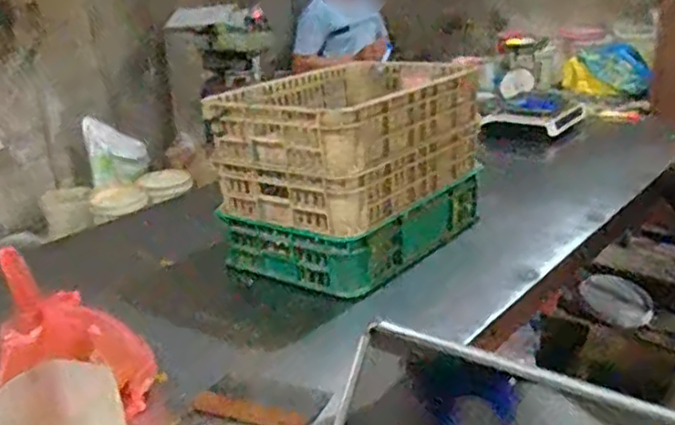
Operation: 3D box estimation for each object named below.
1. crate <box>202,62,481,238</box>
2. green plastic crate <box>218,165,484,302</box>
[{"bbox_3d":[0.052,-0.205,1.739,0.454,0.265,0.671,14,27,37],"label":"crate"},{"bbox_3d":[0.059,0.032,1.672,0.359,0.157,0.594,16,29,40],"label":"green plastic crate"}]

